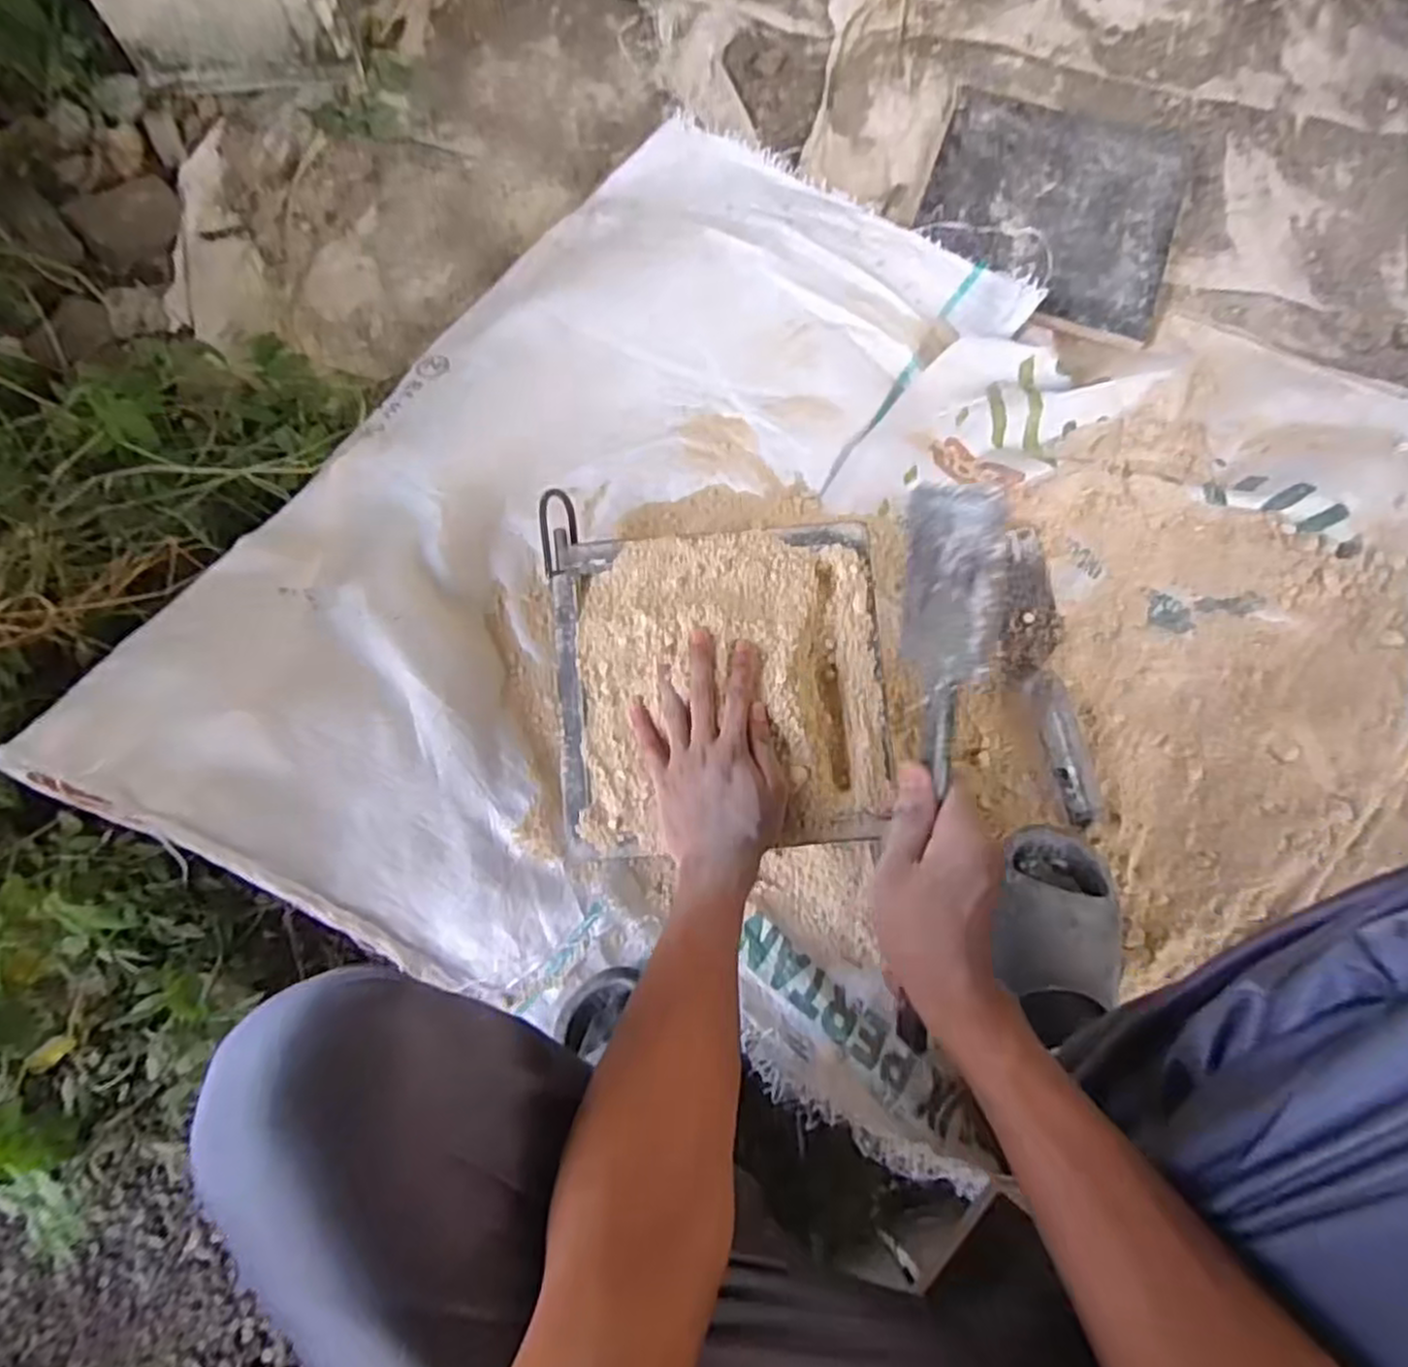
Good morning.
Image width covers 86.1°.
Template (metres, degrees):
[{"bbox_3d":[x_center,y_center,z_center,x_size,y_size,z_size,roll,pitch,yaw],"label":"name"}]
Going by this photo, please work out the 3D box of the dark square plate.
[{"bbox_3d":[0.351,-0.480,0.761,0.242,0.014,0.259,16,78,6],"label":"dark square plate"}]

